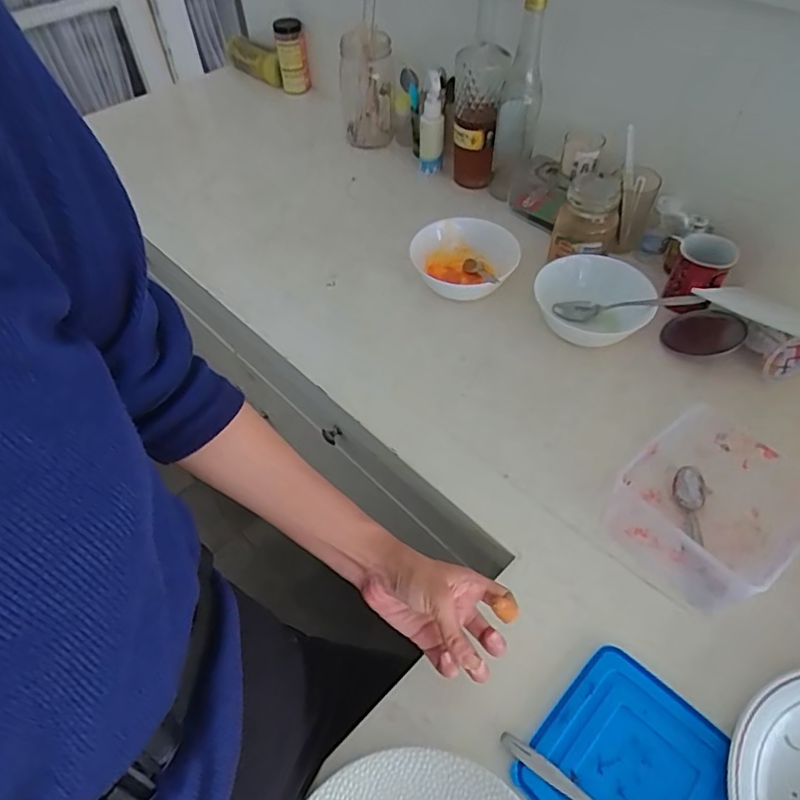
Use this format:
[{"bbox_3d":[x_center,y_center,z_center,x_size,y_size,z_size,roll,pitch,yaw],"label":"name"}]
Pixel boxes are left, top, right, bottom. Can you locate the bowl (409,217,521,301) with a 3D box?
[{"bbox_3d":[0.087,-0.186,0.753,0.134,0.060,0.135,-2,50,2],"label":"bowl"}]

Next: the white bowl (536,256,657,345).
[{"bbox_3d":[0.239,-0.119,0.697,0.135,0.049,0.135,8,51,9],"label":"white bowl"}]

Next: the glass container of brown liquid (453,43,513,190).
[{"bbox_3d":[0.114,-0.403,0.818,0.070,0.202,0.060,1,50,4],"label":"glass container of brown liquid"}]

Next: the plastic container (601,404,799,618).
[{"bbox_3d":[0.277,0.098,0.505,0.139,0.080,0.132,-35,57,-23],"label":"plastic container"}]

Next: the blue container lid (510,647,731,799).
[{"bbox_3d":[0.175,0.276,0.414,0.133,0.005,0.134,35,60,28],"label":"blue container lid"}]

